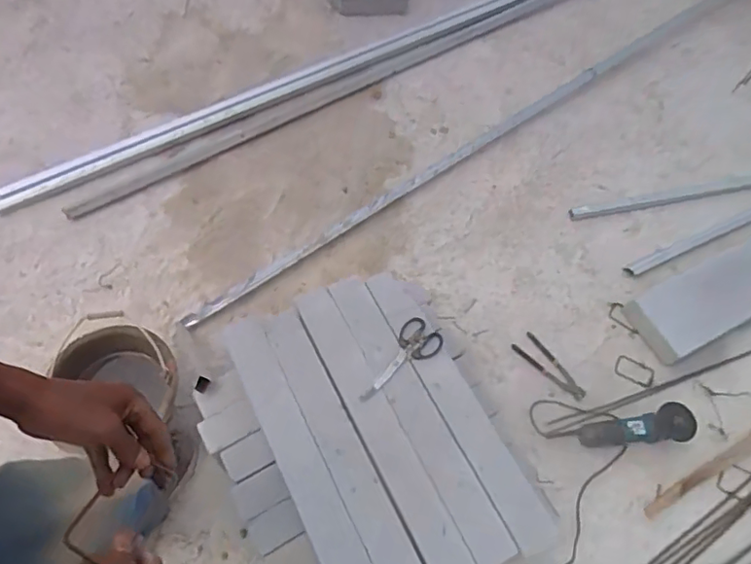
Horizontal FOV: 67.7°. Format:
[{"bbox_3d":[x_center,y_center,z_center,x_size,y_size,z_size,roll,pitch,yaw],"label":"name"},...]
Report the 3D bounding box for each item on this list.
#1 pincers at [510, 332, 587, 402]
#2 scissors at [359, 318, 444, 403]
[{"bbox_3d":[0.482,0.228,1.529,0.223,0.027,0.078,39,66,15],"label":"pincers"},{"bbox_3d":[0.043,0.156,1.084,0.080,0.022,0.200,39,67,20],"label":"scissors"}]

